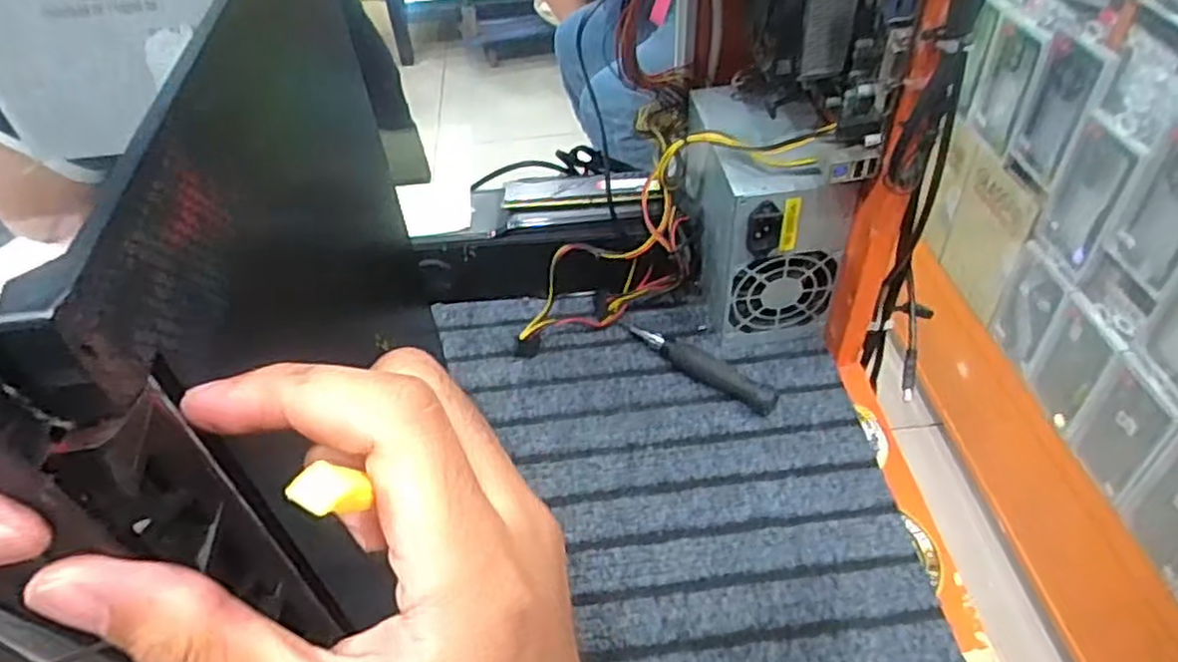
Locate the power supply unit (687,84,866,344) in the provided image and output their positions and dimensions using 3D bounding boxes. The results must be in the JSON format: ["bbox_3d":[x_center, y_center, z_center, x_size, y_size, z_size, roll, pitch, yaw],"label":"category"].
[{"bbox_3d":[0.127,-0.091,0.572,0.087,0.157,0.147,-10,46,-5],"label":"power supply unit"}]

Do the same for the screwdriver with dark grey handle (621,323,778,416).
[{"bbox_3d":[0.083,0.023,0.567,0.132,0.024,0.023,31,55,30],"label":"screwdriver with dark grey handle"}]

